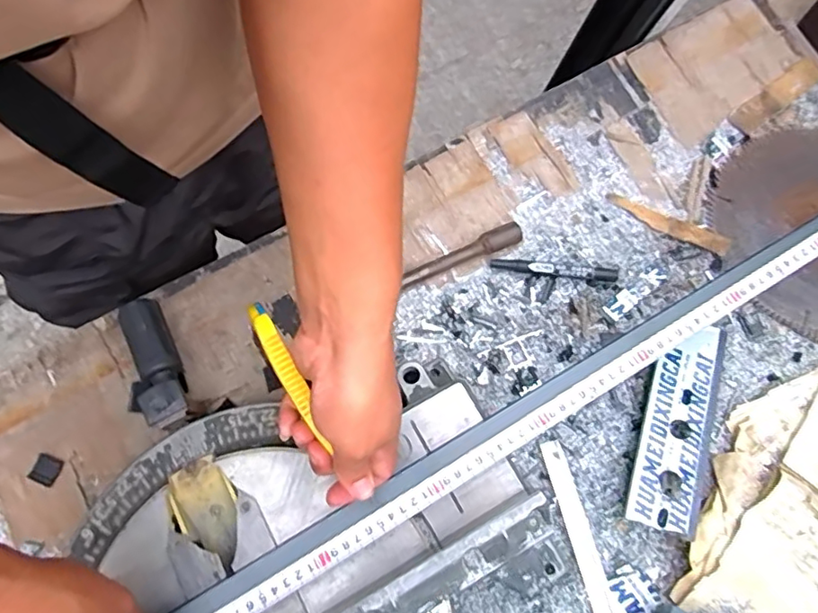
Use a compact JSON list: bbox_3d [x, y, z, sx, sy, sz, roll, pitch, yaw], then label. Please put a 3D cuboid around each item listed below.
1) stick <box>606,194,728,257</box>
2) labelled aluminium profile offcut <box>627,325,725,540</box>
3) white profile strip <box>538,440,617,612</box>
[{"bbox_3d":[0.285,-0.092,0.642,0.134,0.005,0.023,23,73,8],"label":"stick"},{"bbox_3d":[0.257,0.109,0.555,0.063,0.026,0.202,17,72,7],"label":"labelled aluminium profile offcut"},{"bbox_3d":[0.164,0.237,0.516,0.022,0.011,0.234,-13,71,-4],"label":"white profile strip"}]

